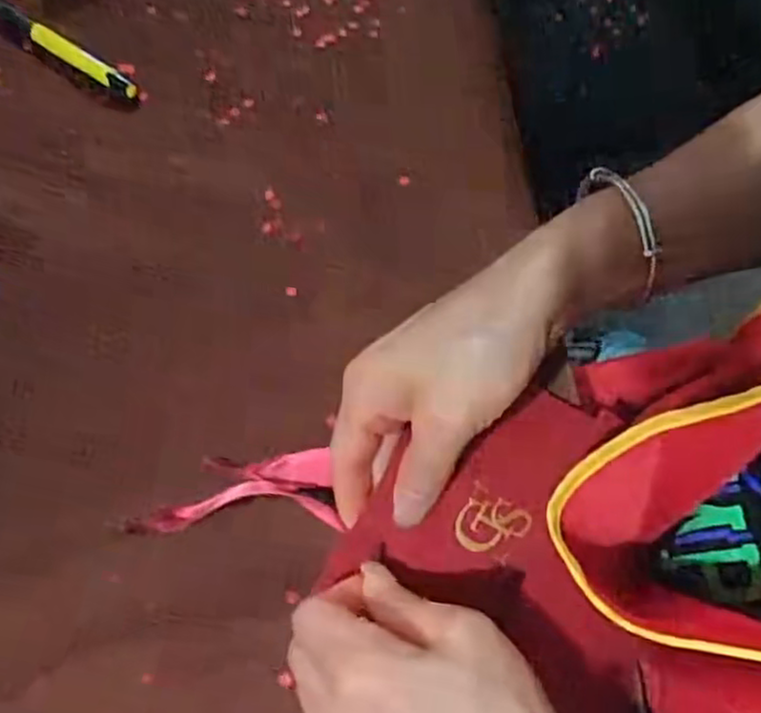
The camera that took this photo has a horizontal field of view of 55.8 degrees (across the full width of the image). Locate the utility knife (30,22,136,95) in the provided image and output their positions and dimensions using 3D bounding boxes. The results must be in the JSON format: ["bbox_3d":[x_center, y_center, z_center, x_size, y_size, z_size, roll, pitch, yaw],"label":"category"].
[{"bbox_3d":[-0.169,-0.168,0.407,0.074,0.009,0.010,32,76,12],"label":"utility knife"}]

